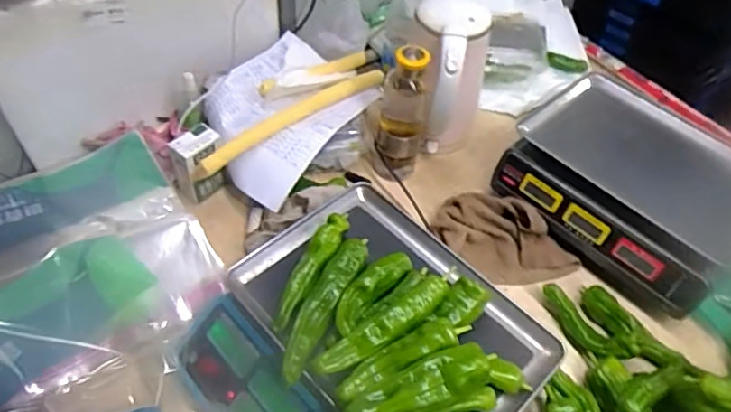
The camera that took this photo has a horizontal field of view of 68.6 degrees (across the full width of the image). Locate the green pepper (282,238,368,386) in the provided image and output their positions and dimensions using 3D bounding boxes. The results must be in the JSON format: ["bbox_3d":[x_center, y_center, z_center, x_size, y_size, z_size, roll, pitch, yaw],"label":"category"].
[{"bbox_3d":[-0.048,0.113,0.607,0.039,0.036,0.186,22,51,14],"label":"green pepper"}]

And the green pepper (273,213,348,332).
[{"bbox_3d":[-0.065,0.074,0.635,0.031,0.038,0.158,21,51,13],"label":"green pepper"}]

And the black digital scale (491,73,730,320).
[{"bbox_3d":[0.417,-0.032,0.836,0.304,0.133,0.337,-33,59,-28],"label":"black digital scale"}]

